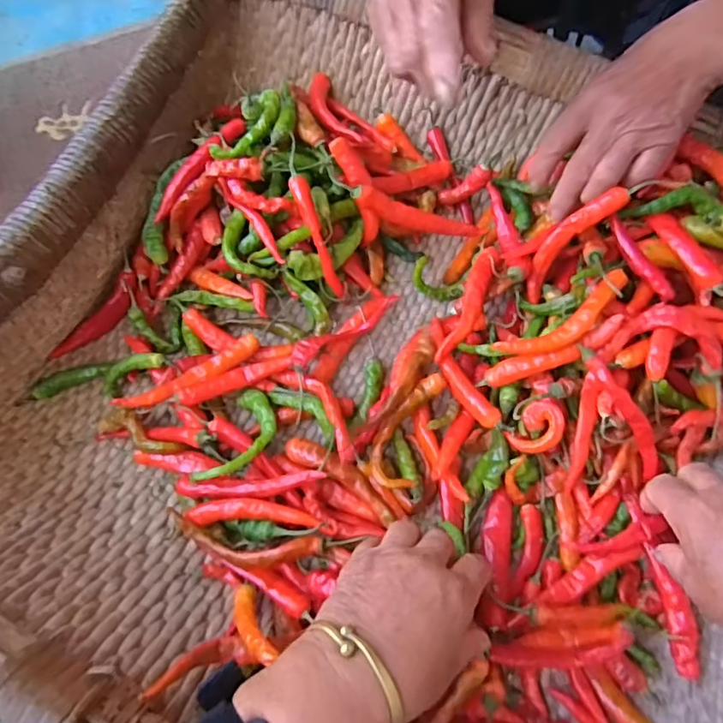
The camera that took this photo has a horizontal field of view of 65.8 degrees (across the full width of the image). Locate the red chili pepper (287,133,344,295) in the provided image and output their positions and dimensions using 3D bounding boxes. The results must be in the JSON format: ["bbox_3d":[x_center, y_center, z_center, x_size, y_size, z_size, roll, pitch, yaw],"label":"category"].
[{"bbox_3d":[-0.038,-0.109,0.430,0.015,0.017,0.124,-22,108,-9],"label":"red chili pepper"}]

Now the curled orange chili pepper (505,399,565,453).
[{"bbox_3d":[0.125,0.047,0.392,0.030,0.011,0.041,49,114,32],"label":"curled orange chili pepper"}]

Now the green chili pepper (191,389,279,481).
[{"bbox_3d":[-0.088,0.056,0.412,0.040,0.015,0.078,19,55,9],"label":"green chili pepper"}]

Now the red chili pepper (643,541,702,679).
[{"bbox_3d":[0.199,0.156,0.356,0.019,0.009,0.078,-7,66,-3],"label":"red chili pepper"}]

